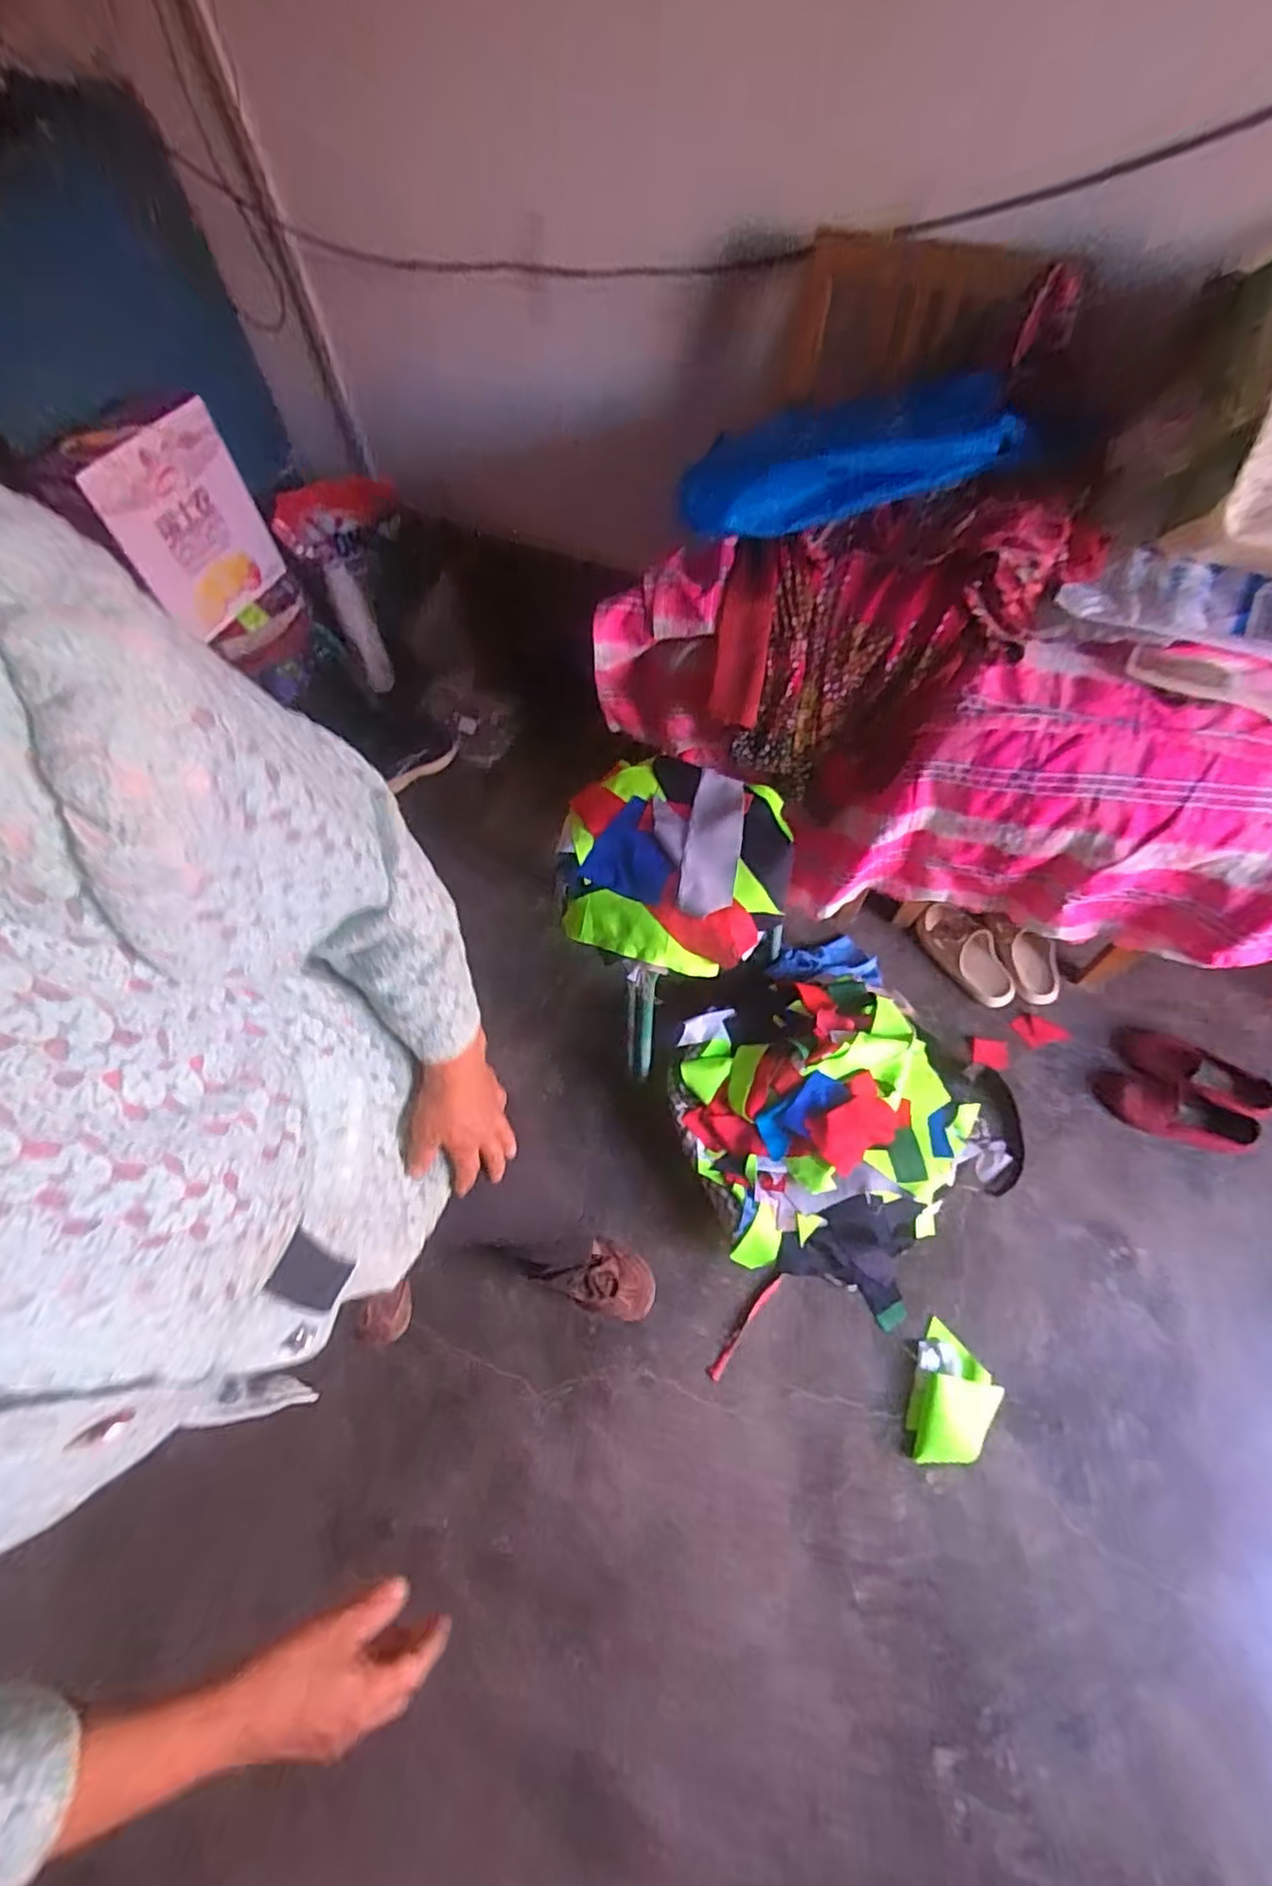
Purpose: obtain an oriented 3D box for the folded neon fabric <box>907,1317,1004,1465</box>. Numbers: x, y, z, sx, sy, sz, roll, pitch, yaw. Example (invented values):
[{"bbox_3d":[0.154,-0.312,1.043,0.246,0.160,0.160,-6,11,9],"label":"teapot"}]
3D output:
[{"bbox_3d":[0.445,0.640,0.977,0.101,0.032,0.167,16,64,9],"label":"folded neon fabric"}]

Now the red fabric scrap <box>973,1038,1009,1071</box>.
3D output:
[{"bbox_3d":[0.596,0.186,1.172,0.057,0.004,0.057,-4,63,8],"label":"red fabric scrap"}]

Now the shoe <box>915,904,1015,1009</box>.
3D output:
[{"bbox_3d":[0.573,0.018,1.206,0.078,0.057,0.200,-32,68,-10],"label":"shoe"}]

